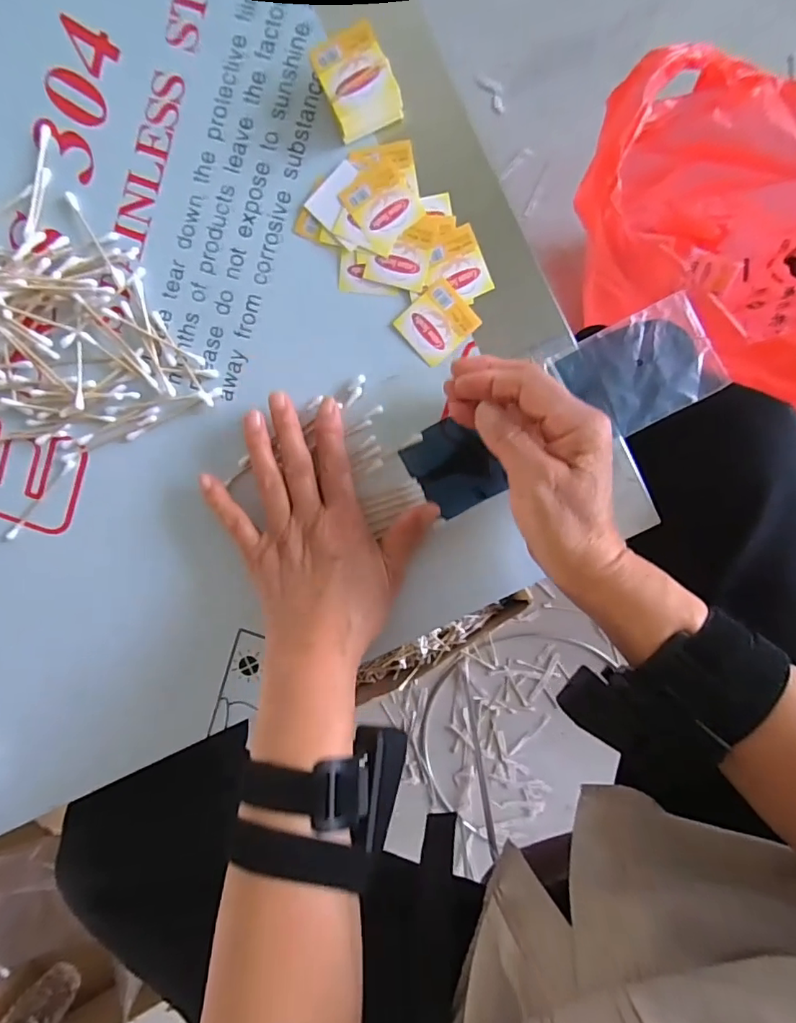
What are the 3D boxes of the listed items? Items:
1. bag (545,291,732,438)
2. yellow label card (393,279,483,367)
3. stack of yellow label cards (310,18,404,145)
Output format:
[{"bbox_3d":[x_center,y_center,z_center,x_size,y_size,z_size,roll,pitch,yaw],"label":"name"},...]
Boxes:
[{"bbox_3d":[0.154,-0.090,0.337,0.091,0.005,0.067,-27,93,4],"label":"bag"},{"bbox_3d":[0.025,-0.123,0.341,0.043,0.004,0.040,-41,91,5],"label":"yellow label card"},{"bbox_3d":[-0.024,-0.260,0.322,0.041,0.023,0.047,-24,93,4],"label":"stack of yellow label cards"}]

